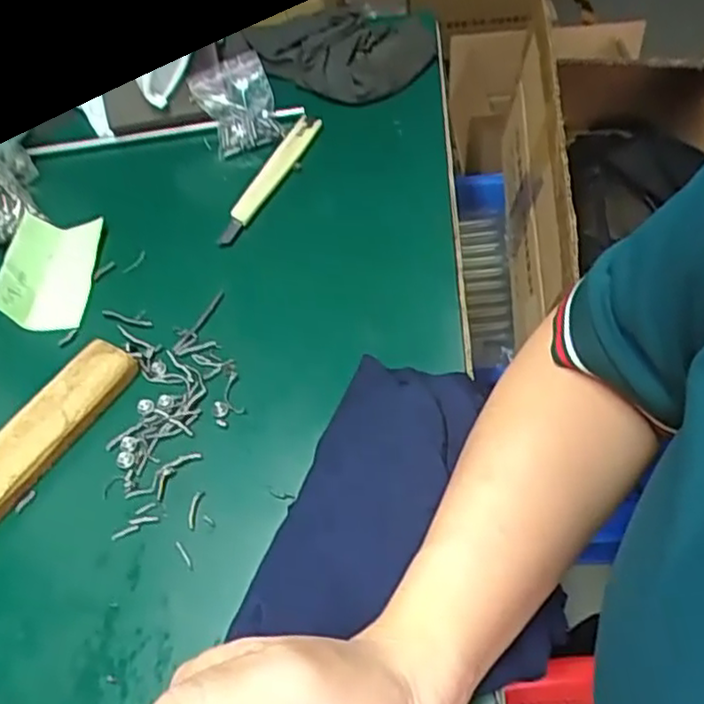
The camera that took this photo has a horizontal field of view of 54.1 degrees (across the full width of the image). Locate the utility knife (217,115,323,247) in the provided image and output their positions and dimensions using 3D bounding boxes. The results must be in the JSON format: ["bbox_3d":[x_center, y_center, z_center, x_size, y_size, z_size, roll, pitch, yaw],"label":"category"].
[{"bbox_3d":[-0.062,-0.134,0.529,0.018,0.018,0.150,16,55,17],"label":"utility knife"}]

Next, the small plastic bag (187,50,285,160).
[{"bbox_3d":[-0.092,-0.202,0.562,0.060,0.020,0.076,-23,82,-12],"label":"small plastic bag"}]

